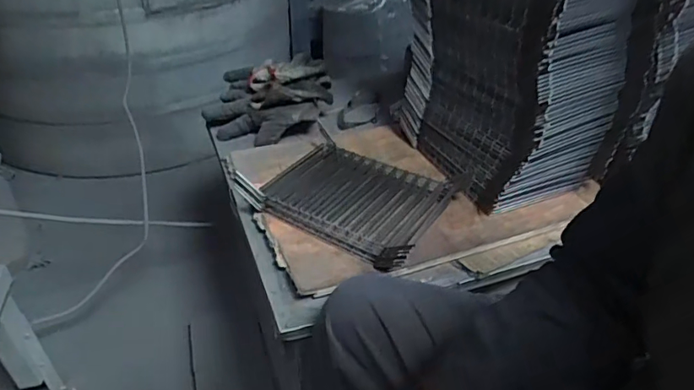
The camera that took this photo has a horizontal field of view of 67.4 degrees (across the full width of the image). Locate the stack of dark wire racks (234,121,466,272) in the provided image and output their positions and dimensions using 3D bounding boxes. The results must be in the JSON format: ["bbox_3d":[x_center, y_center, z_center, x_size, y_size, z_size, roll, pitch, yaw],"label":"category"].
[{"bbox_3d":[0.000,-0.006,0.827,0.291,0.039,0.220,19,40,23],"label":"stack of dark wire racks"}]

